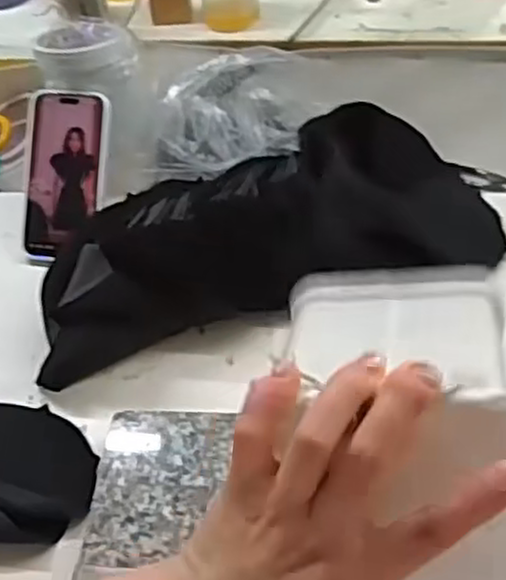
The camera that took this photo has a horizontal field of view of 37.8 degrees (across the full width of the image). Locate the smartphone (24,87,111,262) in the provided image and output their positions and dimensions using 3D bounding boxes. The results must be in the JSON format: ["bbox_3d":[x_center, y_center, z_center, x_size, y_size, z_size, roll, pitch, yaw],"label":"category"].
[{"bbox_3d":[-0.185,-0.114,0.732,0.080,0.019,0.166,5,91,11],"label":"smartphone"}]

